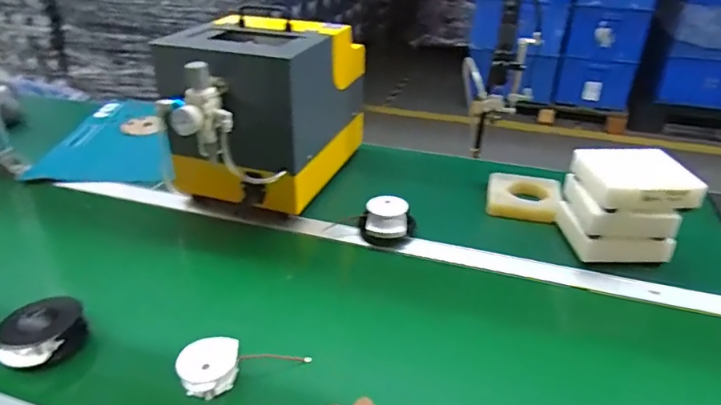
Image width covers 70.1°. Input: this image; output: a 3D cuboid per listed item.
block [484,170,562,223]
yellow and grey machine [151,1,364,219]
[{"bbox_3d":[0.293,-0.011,0.937,0.128,0.038,0.112,10,33,16],"label":"block"},{"bbox_3d":[-0.177,-0.175,0.927,0.249,0.262,0.370,10,33,16],"label":"yellow and grey machine"}]

